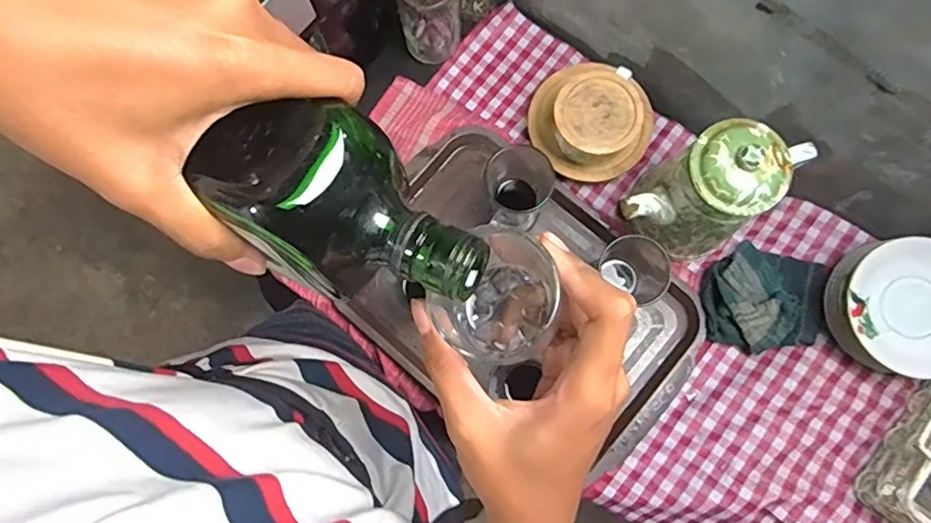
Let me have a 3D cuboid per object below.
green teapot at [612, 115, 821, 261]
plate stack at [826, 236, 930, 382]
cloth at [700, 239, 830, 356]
[{"bbox_3d":[0.260,-0.072,0.647,0.214,0.207,0.101,-26,81,-3],"label":"green teapot"},{"bbox_3d":[0.487,0.051,0.660,0.138,0.080,0.147,39,84,7],"label":"plate stack"},{"bbox_3d":[0.364,0.045,0.705,0.133,0.046,0.126,16,82,4],"label":"cloth"}]

